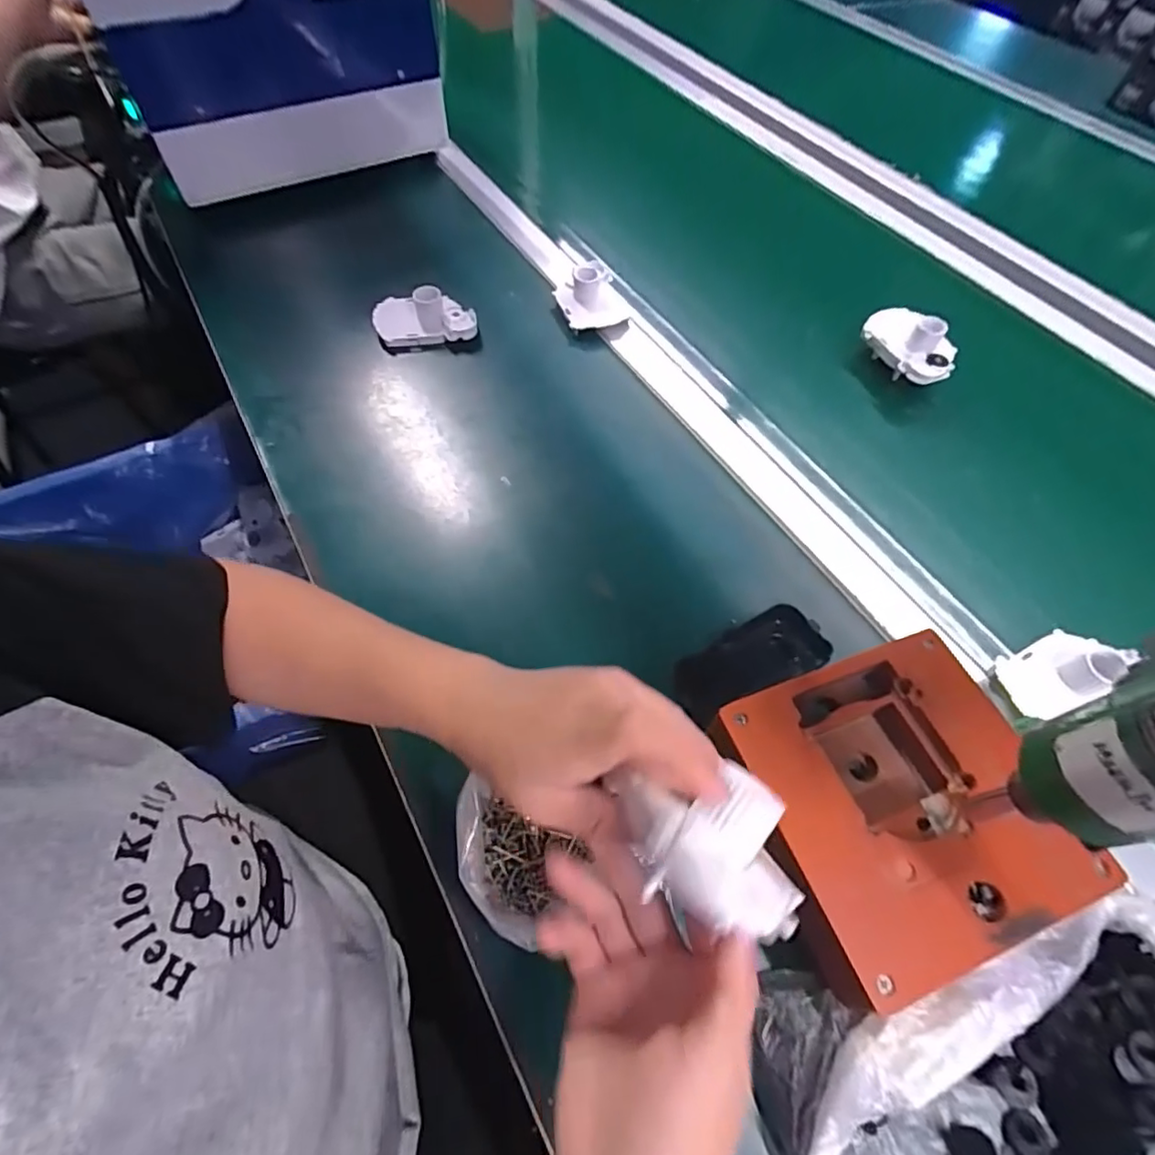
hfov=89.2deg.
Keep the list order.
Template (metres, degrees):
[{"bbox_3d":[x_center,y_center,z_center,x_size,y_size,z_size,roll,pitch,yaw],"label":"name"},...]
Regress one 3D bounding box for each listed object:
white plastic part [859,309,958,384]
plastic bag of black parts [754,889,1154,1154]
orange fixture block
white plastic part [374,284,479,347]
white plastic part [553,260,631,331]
[{"bbox_3d":[0.319,-0.226,0.564,0.057,0.045,0.095,-30,64,-19],"label":"white plastic part"},{"bbox_3d":[0.202,0.251,0.276,0.229,0.057,0.137,-9,59,-8],"label":"plastic bag of black parts"},{"bbox_3d":[0.172,0.128,0.331,0.159,0.063,0.147,-17,61,-12],"label":"orange fixture block"},{"bbox_3d":[-0.157,-0.270,0.601,0.102,0.043,0.059,-6,59,-6],"label":"white plastic part"},{"bbox_3d":[0.014,-0.292,0.619,0.068,0.040,0.081,-11,60,-9],"label":"white plastic part"}]

